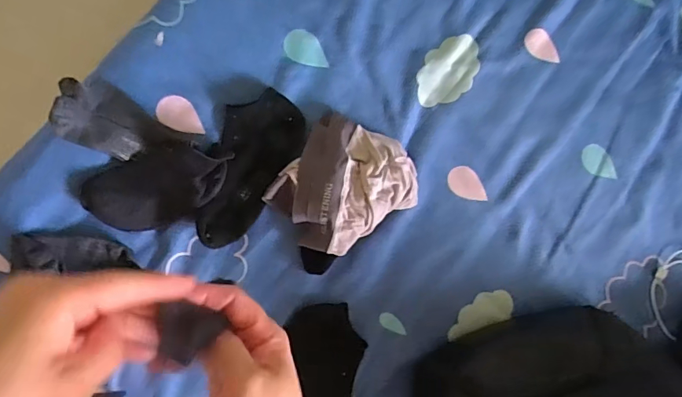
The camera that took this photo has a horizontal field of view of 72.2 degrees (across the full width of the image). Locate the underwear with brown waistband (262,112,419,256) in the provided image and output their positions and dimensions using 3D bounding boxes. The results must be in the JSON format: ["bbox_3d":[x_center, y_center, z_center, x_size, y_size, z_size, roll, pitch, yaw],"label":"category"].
[{"bbox_3d":[0.010,-0.011,0.582,0.159,0.050,0.169,37,84,-5],"label":"underwear with brown waistband"}]

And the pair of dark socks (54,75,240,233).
[{"bbox_3d":[-0.244,-0.037,0.542,0.193,0.045,0.140,29,85,-6],"label":"pair of dark socks"}]

